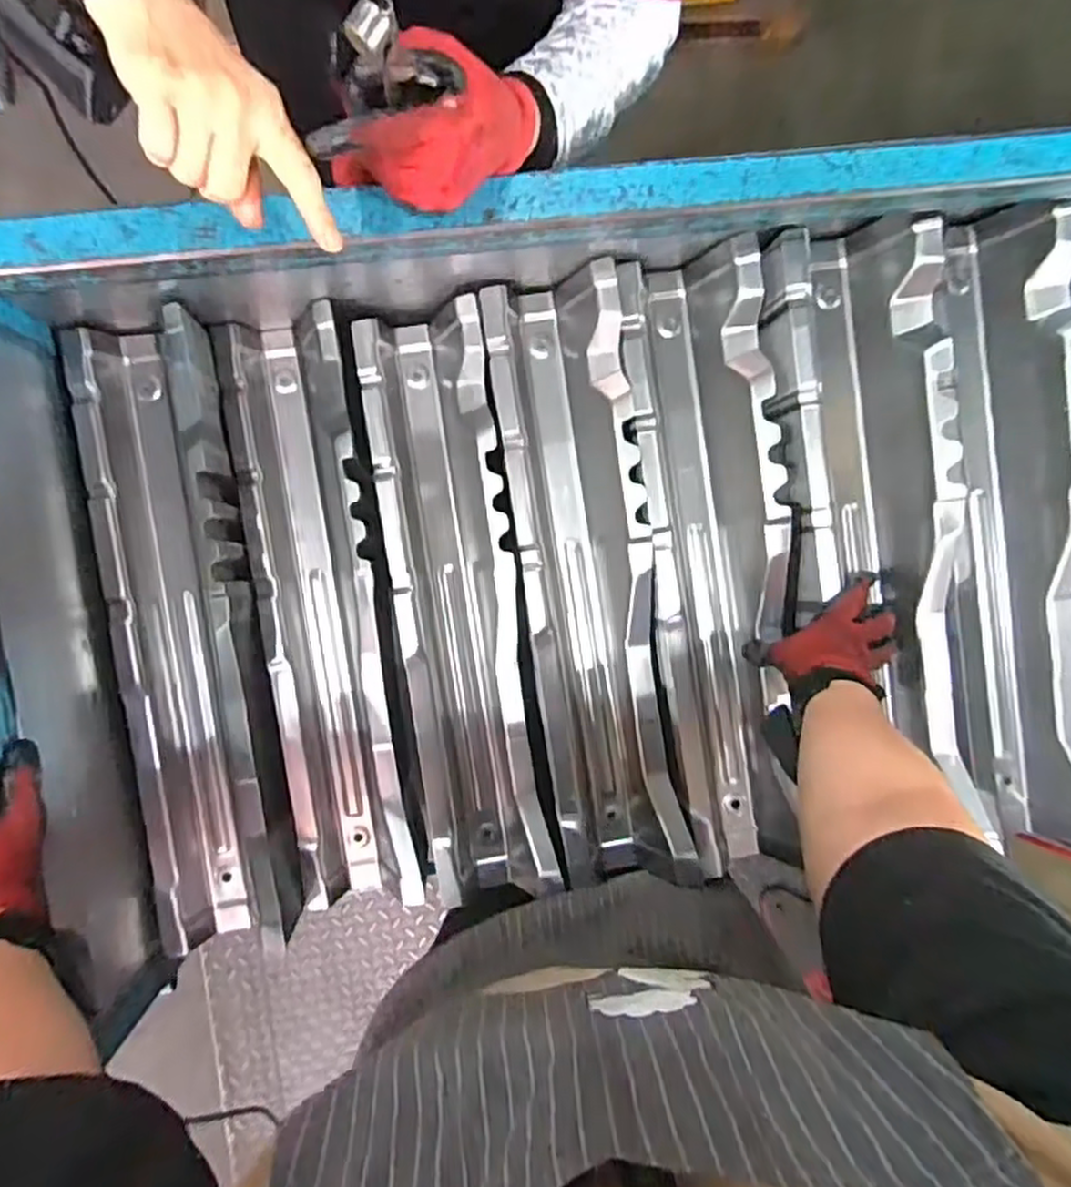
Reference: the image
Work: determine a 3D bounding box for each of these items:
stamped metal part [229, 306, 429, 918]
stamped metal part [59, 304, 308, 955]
[{"bbox_3d":[-0.220,0.027,0.735,0.130,0.085,0.598,-8,93,-5],"label":"stamped metal part"},{"bbox_3d":[-0.336,0.045,0.683,0.135,0.066,0.594,-8,93,-5],"label":"stamped metal part"}]

